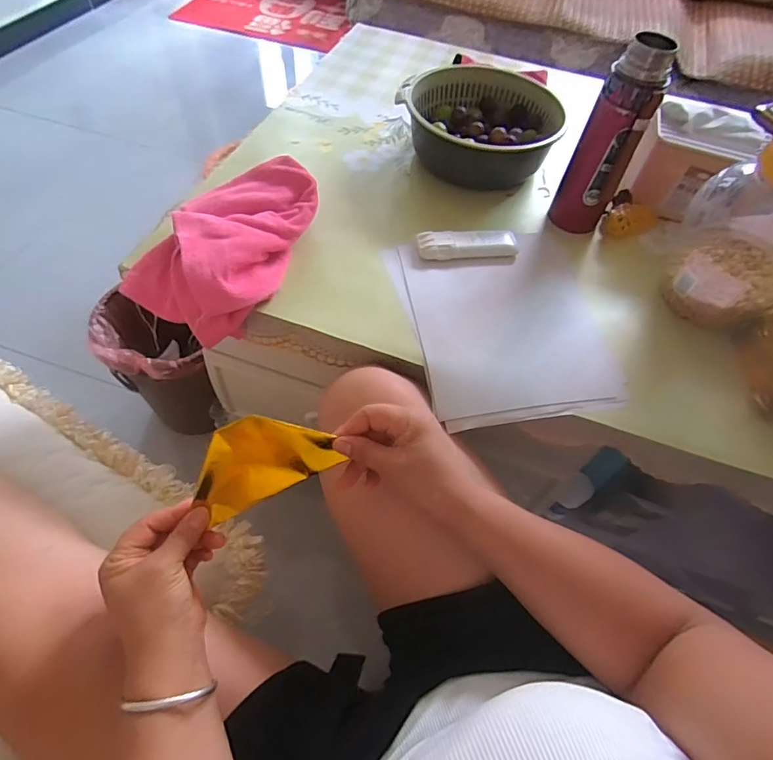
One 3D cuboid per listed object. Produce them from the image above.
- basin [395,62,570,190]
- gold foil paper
[{"bbox_3d":[0.133,-0.369,0.703,0.214,0.078,0.177,-4,57,-8],"label":"basin"},{"bbox_3d":[-0.106,0.066,0.408,0.115,0.075,0.008,-26,23,-2],"label":"gold foil paper"}]

